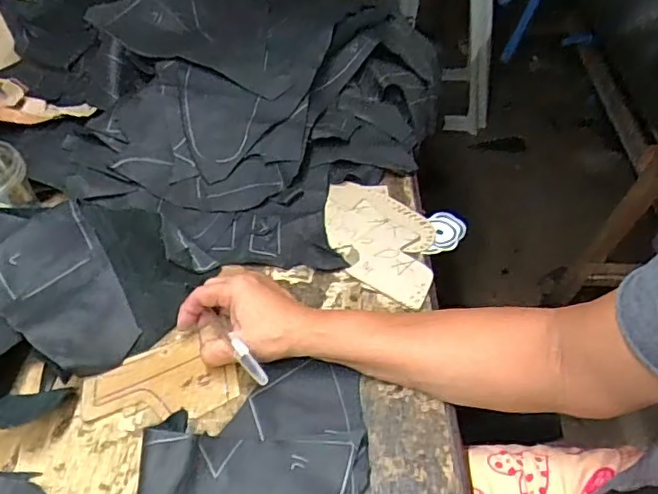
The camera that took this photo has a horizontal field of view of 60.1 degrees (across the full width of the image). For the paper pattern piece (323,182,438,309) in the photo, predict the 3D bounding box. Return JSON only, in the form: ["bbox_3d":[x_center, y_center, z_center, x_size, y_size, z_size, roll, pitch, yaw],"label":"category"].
[{"bbox_3d":[0.049,-0.010,0.582,0.111,0.006,0.156,5,48,7],"label":"paper pattern piece"}]

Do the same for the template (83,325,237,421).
[{"bbox_3d":[-0.141,0.116,0.474,0.119,0.007,0.074,-22,55,-14],"label":"template"}]

